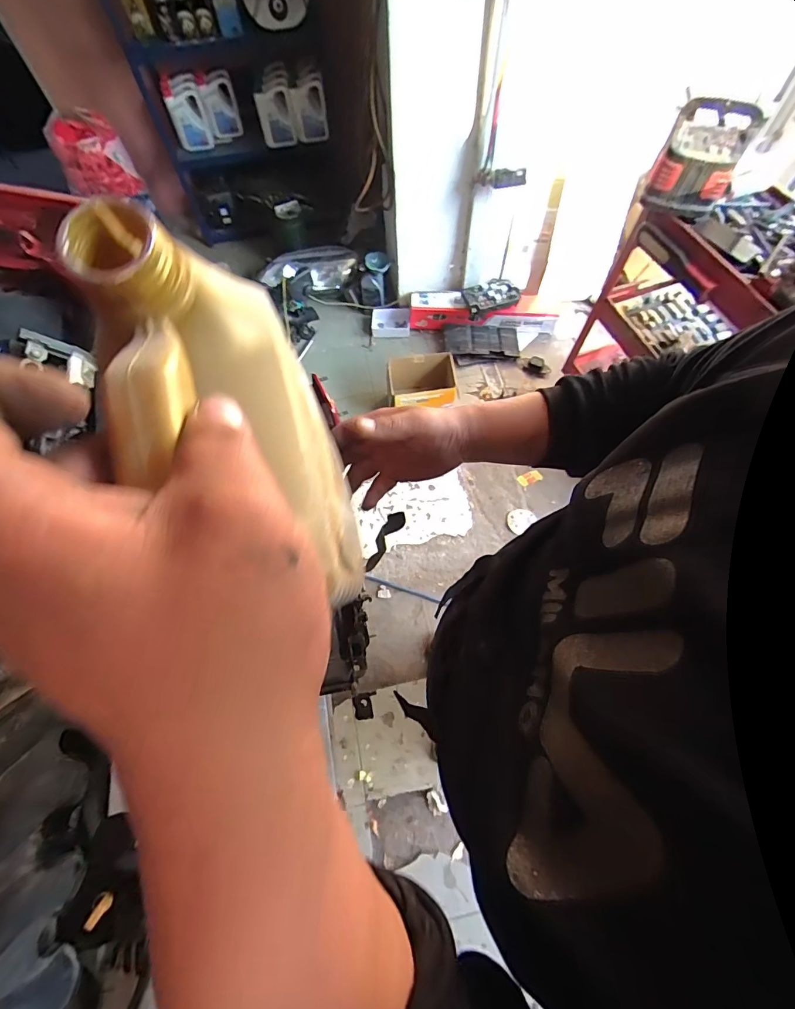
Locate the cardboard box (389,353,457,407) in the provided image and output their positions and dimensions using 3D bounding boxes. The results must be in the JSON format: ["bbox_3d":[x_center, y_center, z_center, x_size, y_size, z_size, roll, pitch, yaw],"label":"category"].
[{"bbox_3d":[0.117,-0.507,1.857,0.288,0.196,0.220,-7,65,-1],"label":"cardboard box"}]

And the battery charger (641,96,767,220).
[{"bbox_3d":[0.807,-0.922,1.154,0.162,0.212,0.189,-41,70,-16],"label":"battery charger"}]

